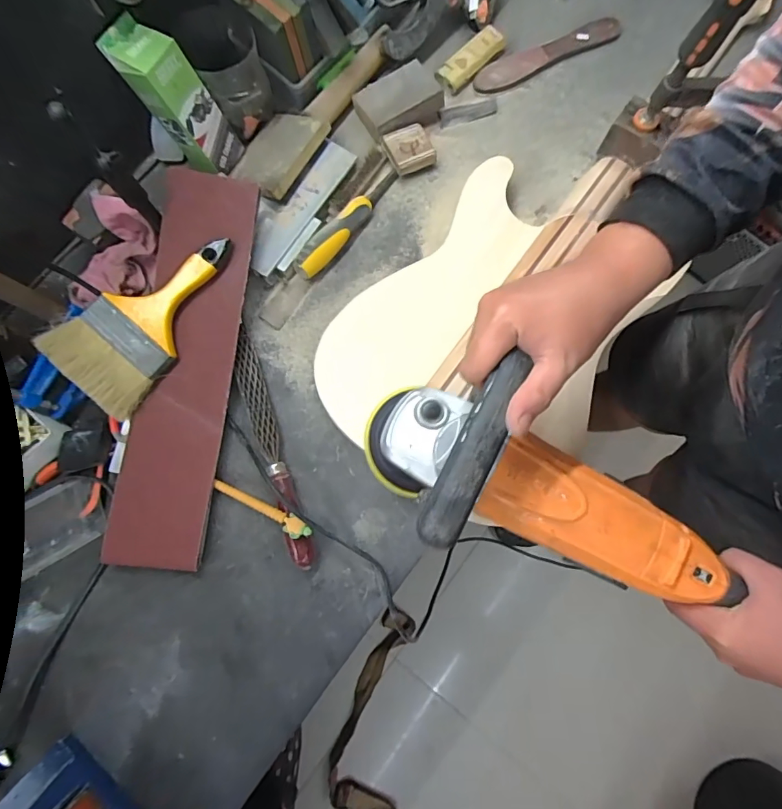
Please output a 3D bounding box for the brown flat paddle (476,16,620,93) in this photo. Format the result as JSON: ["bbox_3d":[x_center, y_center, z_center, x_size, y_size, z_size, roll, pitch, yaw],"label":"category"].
[{"bbox_3d":[0.216,-0.488,0.629,0.226,0.008,0.040,-27,81,-6],"label":"brown flat paddle"}]

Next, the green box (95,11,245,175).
[{"bbox_3d":[-0.236,-0.339,0.513,0.050,0.163,0.066,30,80,33],"label":"green box"}]

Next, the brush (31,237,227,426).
[{"bbox_3d":[-0.258,-0.099,0.495,0.219,0.017,0.113,-45,99,-7],"label":"brush"}]

